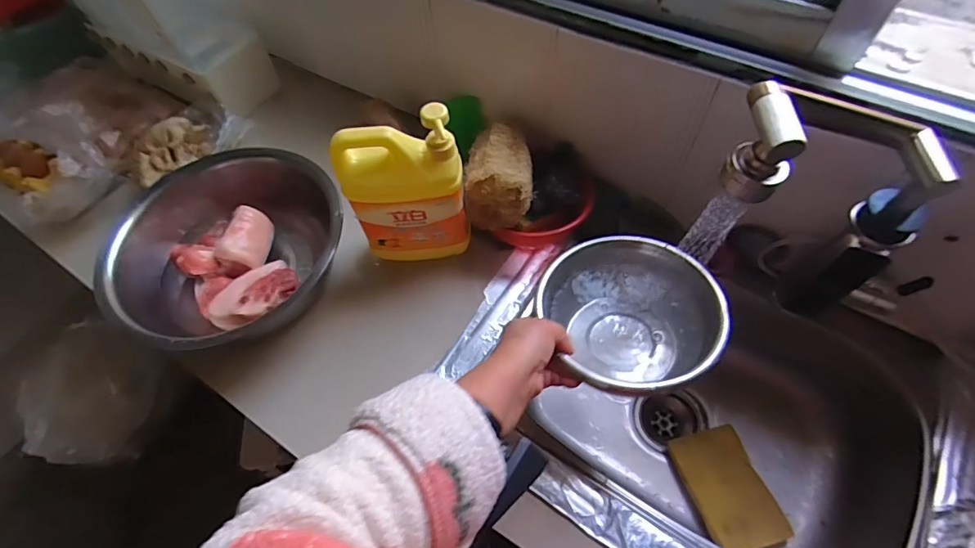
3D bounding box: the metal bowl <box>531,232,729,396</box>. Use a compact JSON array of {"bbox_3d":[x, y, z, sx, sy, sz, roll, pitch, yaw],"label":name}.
[{"bbox_3d":[0.154,0.050,0.526,0.174,0.109,0.183,-2,59,3],"label":"metal bowl"}]

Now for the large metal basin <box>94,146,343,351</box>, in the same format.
[{"bbox_3d":[-0.364,-0.026,0.654,0.327,0.114,0.288,8,60,9],"label":"large metal basin"}]

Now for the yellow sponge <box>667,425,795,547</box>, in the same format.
[{"bbox_3d":[0.325,0.287,0.628,0.096,0.026,0.150,-16,59,-5],"label":"yellow sponge"}]

